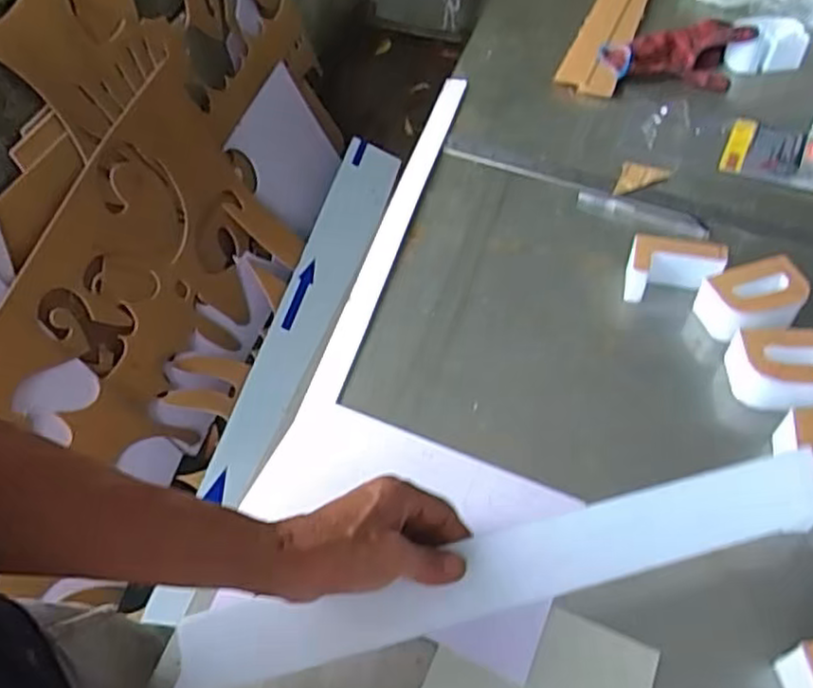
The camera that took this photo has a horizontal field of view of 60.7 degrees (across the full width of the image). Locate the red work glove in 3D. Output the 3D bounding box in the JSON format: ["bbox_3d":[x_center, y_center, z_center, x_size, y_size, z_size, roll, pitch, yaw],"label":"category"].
[{"bbox_3d":[0.338,-0.362,0.869,0.181,0.042,0.087,-2,52,2],"label":"red work glove"}]

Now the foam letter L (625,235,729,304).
[{"bbox_3d":[0.250,-0.069,0.650,0.086,0.047,0.046,7,53,10],"label":"foam letter L"}]

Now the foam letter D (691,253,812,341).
[{"bbox_3d":[0.312,-0.033,0.625,0.090,0.048,0.064,-11,52,-5],"label":"foam letter D"}]

